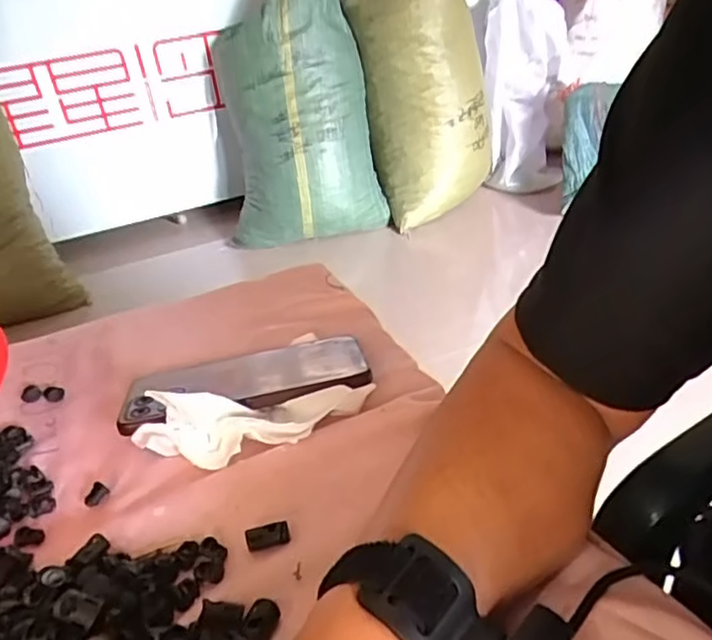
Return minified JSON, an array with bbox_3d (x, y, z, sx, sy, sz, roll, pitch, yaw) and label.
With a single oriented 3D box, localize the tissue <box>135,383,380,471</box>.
[{"bbox_3d":[-0.058,0.058,0.379,0.139,0.042,0.036,-11,34,-6],"label":"tissue"}]

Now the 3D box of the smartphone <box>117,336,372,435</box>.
[{"bbox_3d":[-0.074,0.039,0.429,0.162,0.015,0.080,-9,20,-6],"label":"smartphone"}]

